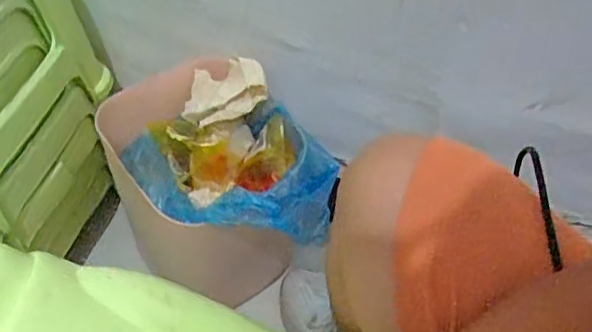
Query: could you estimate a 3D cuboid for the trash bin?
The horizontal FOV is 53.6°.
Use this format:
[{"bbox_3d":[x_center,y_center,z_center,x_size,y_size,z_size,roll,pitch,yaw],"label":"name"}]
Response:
[{"bbox_3d":[-0.089,0.047,0.733,0.290,0.286,0.194,32,56,21],"label":"trash bin"}]

